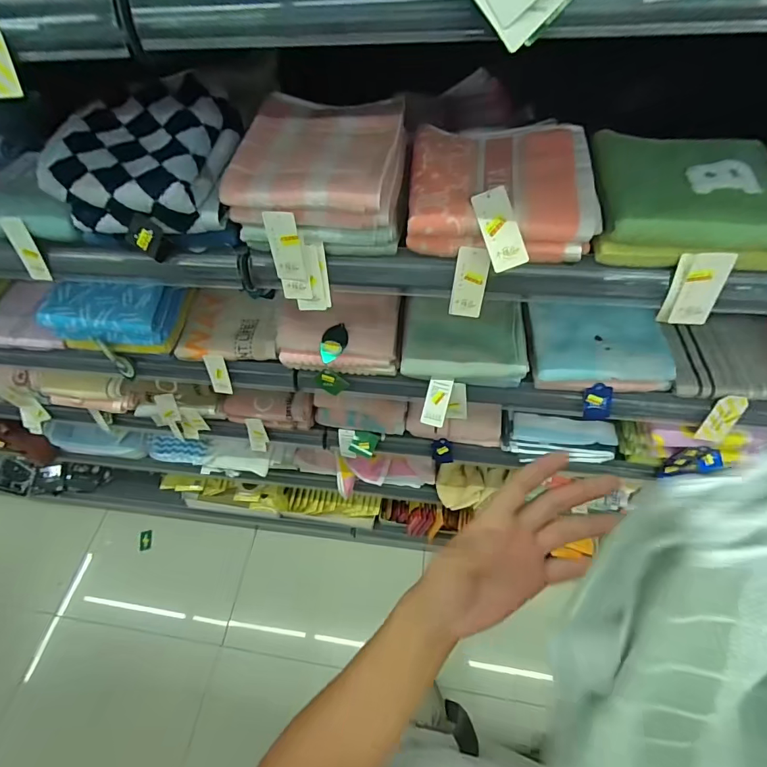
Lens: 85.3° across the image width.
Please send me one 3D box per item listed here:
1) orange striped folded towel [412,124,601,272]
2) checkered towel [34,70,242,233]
[{"bbox_3d":[0.127,-0.212,0.464,0.189,0.059,0.196,2,57,6],"label":"orange striped folded towel"},{"bbox_3d":[-0.274,-0.258,0.479,0.196,0.092,0.144,6,57,9],"label":"checkered towel"}]

